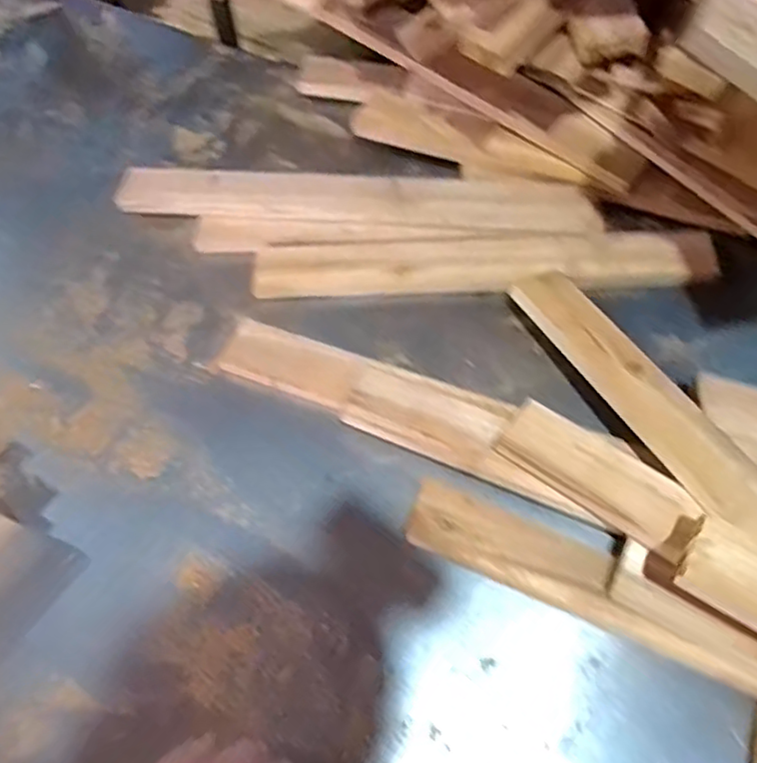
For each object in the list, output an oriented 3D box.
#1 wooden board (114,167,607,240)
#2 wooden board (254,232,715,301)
[{"bbox_3d":[-0.024,-0.213,0.730,0.546,0.019,0.085,3,69,1],"label":"wooden board"},{"bbox_3d":[0.119,-0.131,0.693,0.503,0.016,0.073,-3,63,1],"label":"wooden board"}]

